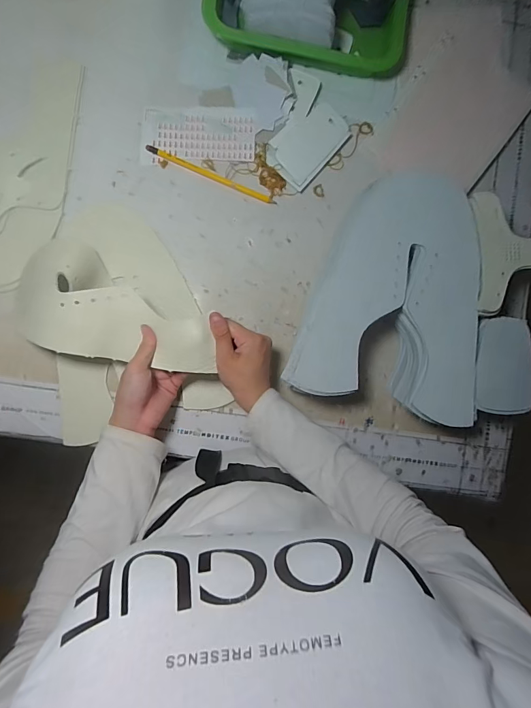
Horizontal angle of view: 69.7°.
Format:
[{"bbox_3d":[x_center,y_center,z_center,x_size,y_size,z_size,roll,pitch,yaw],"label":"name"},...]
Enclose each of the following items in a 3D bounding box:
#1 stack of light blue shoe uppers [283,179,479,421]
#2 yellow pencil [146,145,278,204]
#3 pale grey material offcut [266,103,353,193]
[{"bbox_3d":[0.160,-0.075,0.476,0.221,0.078,0.284,13,86,-4],"label":"stack of light blue shoe uppers"},{"bbox_3d":[-0.071,-0.234,0.498,0.177,0.004,0.010,22,86,-4],"label":"yellow pencil"},{"bbox_3d":[0.058,-0.280,0.507,0.071,0.016,0.115,43,85,-2],"label":"pale grey material offcut"}]

